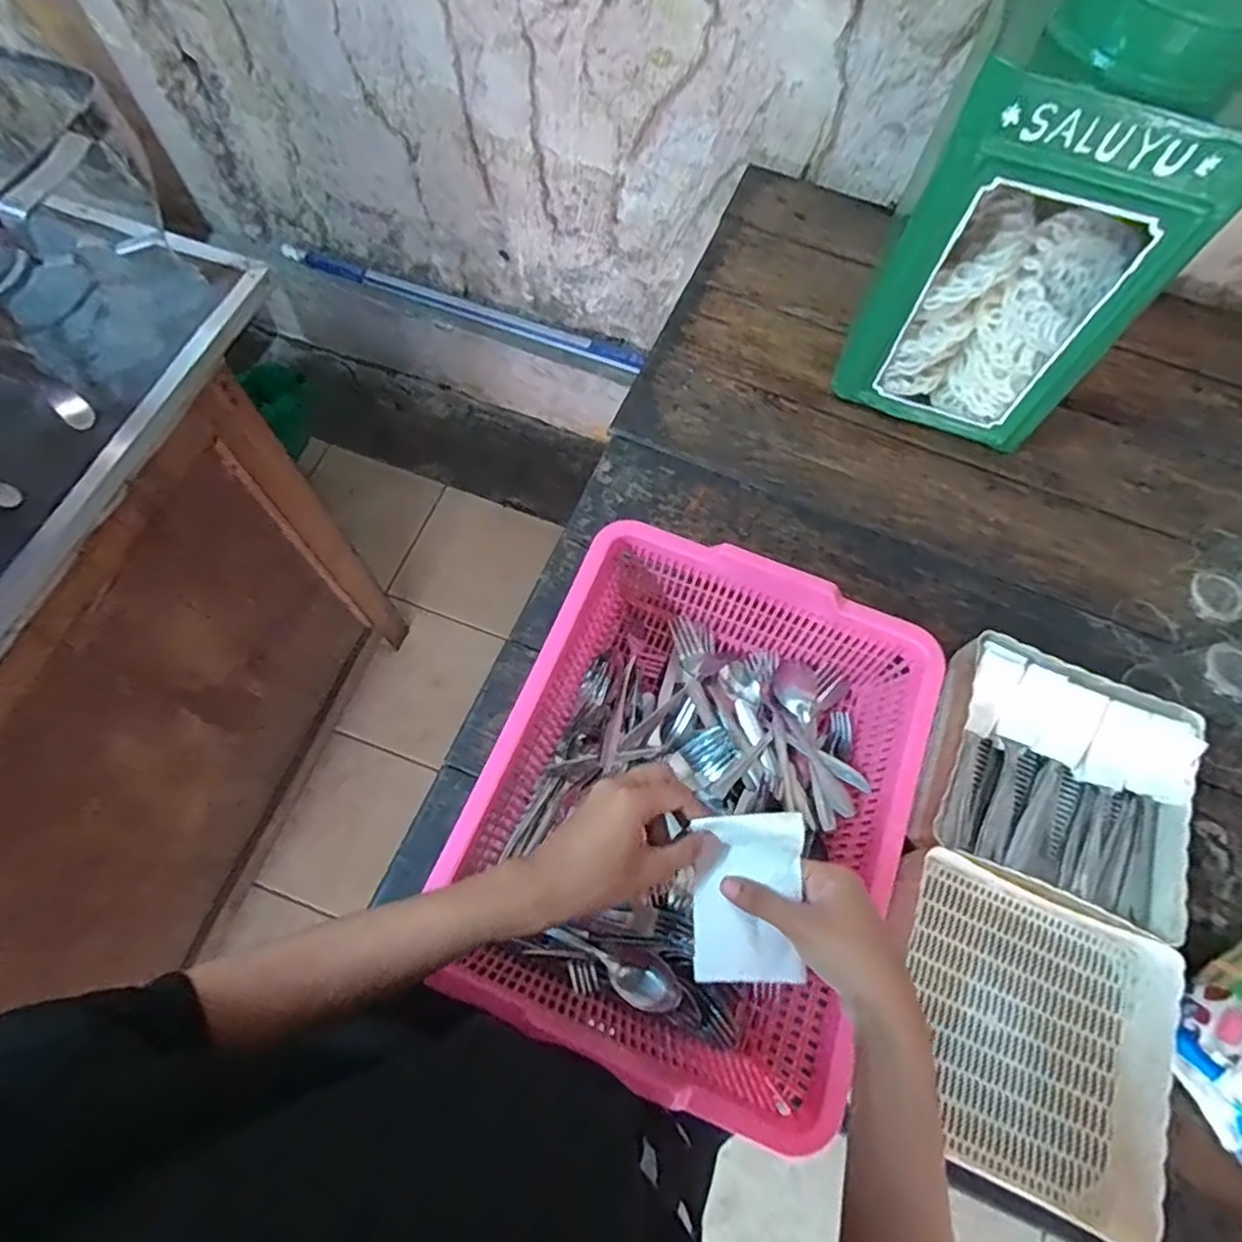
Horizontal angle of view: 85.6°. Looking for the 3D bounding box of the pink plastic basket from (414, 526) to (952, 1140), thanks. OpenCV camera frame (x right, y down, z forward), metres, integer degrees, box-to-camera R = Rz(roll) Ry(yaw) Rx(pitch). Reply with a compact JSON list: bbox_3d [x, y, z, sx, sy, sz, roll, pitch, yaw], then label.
[{"bbox_3d":[0.057,0.144,0.560,0.307,0.127,0.390,22,68,6],"label":"pink plastic basket"}]

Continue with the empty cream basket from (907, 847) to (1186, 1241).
[{"bbox_3d":[0.324,0.332,0.548,0.186,0.083,0.218,24,69,7],"label":"empty cream basket"}]

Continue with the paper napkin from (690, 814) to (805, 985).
[{"bbox_3d":[0.082,0.176,0.429,0.070,0.025,0.097,0,68,-3],"label":"paper napkin"}]

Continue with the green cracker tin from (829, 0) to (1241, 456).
[{"bbox_3d":[0.396,-0.375,0.648,0.229,0.389,0.196,21,68,6],"label":"green cracker tin"}]

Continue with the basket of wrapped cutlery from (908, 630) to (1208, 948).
[{"bbox_3d":[0.398,0.142,0.613,0.213,0.058,0.207,22,68,6],"label":"basket of wrapped cutlery"}]

